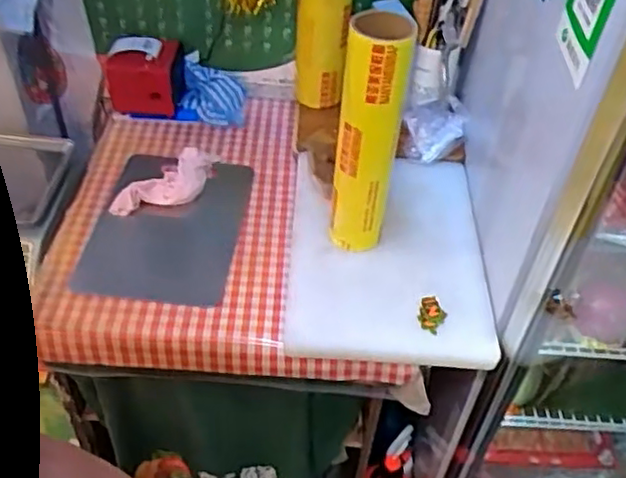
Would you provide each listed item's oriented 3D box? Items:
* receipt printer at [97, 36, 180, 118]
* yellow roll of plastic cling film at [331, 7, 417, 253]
[{"bbox_3d":[-0.354,-0.334,1.380,0.155,0.141,0.100,4,45,0],"label":"receipt printer"},{"bbox_3d":[0.078,-0.136,0.981,0.089,0.374,0.082,8,46,4],"label":"yellow roll of plastic cling film"}]

